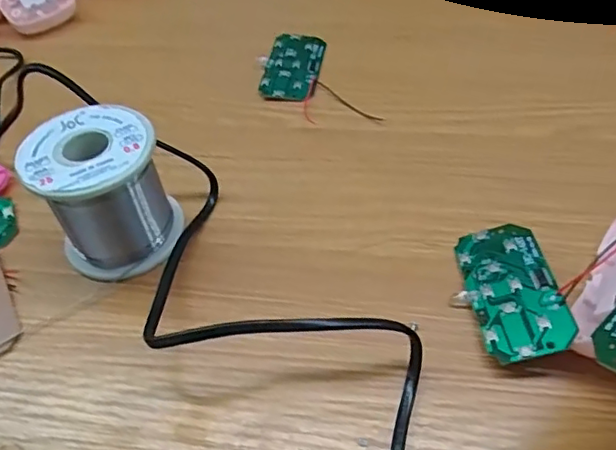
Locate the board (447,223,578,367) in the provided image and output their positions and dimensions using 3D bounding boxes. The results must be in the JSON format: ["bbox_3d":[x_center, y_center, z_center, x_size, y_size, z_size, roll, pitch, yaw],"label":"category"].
[{"bbox_3d":[0.090,0.029,0.264,0.041,0.004,0.072,-17,42,11],"label":"board"}]

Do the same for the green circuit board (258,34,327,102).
[{"bbox_3d":[-0.010,-0.109,0.406,0.037,0.009,0.072,4,50,9],"label":"green circuit board"}]

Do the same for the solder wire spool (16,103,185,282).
[{"bbox_3d":[-0.100,-0.016,0.291,0.059,0.063,0.060,-3,50,3],"label":"solder wire spool"}]

